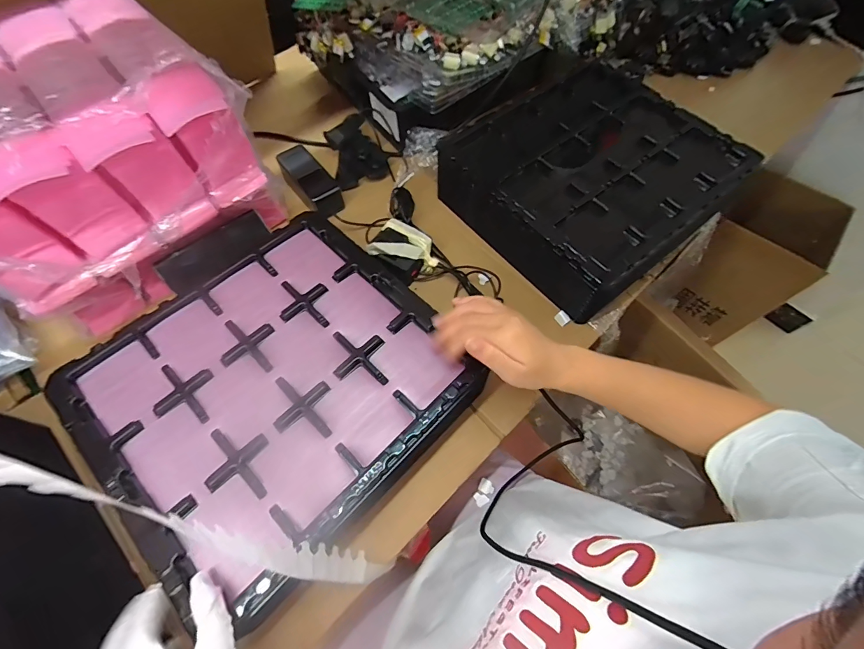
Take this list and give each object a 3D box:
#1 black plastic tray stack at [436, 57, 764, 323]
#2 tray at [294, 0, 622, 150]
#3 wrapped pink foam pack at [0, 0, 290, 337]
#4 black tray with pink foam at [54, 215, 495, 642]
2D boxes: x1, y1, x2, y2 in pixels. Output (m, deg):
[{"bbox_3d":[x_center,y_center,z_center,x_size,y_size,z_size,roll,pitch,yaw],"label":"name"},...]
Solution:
[{"bbox_3d":[0.243,-0.245,0.635,0.365,0.101,0.358,-37,70,-18],"label":"black plastic tray stack"},{"bbox_3d":[0.079,-0.566,0.739,0.409,0.209,0.529,35,67,15],"label":"tray"},{"bbox_3d":[-0.427,-0.200,0.510,0.276,0.242,0.333,41,69,17],"label":"wrapped pink foam pack"},{"bbox_3d":[-0.169,0.060,0.441,0.339,0.026,0.364,41,69,17],"label":"black tray with pink foam"}]

